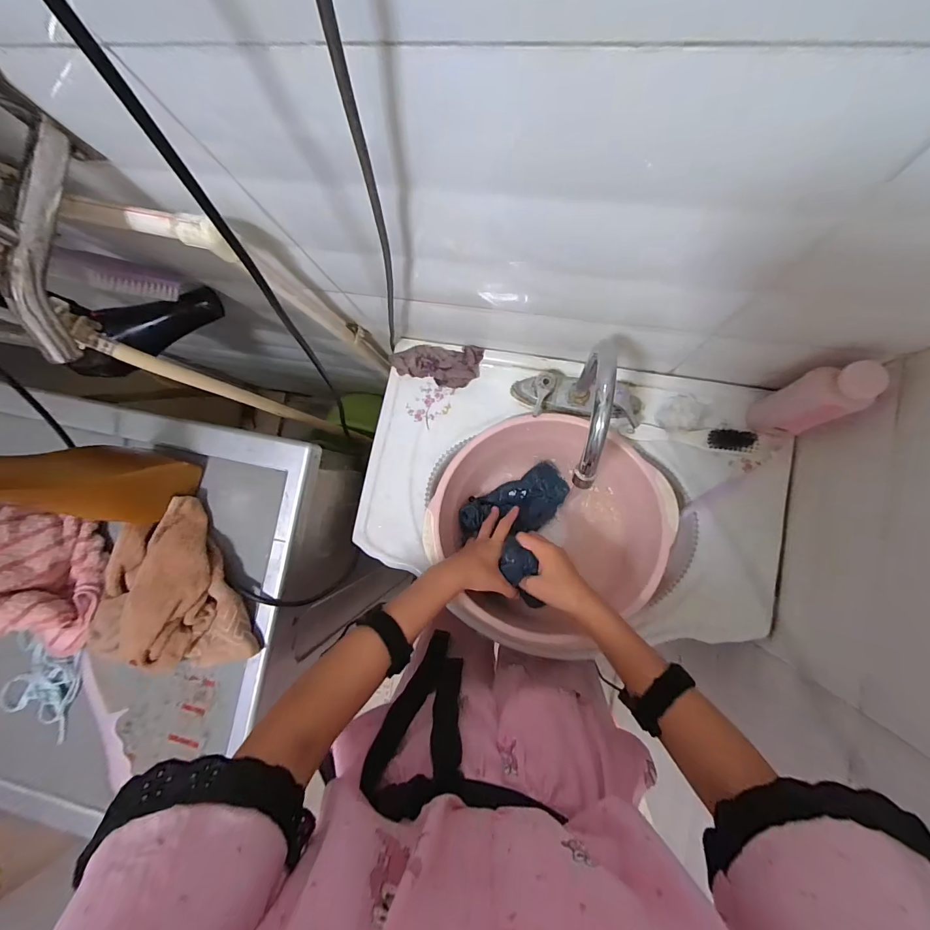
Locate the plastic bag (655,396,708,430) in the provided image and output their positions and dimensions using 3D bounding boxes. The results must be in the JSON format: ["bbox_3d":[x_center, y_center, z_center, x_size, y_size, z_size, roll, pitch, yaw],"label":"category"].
[{"bbox_3d":[0.314,-0.074,0.592,0.066,0.026,0.049,12,88,10],"label":"plastic bag"}]

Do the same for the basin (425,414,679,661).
[{"bbox_3d":[0.119,0.073,0.624,0.326,0.147,0.286,-9,85,9],"label":"basin"}]

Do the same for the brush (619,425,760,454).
[{"bbox_3d":[0.322,-0.041,0.592,0.182,0.021,0.030,6,87,10],"label":"brush"}]

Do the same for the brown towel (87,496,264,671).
[{"bbox_3d":[-0.385,0.178,0.517,0.186,0.065,0.212,-29,82,7],"label":"brown towel"}]

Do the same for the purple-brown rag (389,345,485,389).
[{"bbox_3d":[-0.046,-0.154,0.652,0.145,0.028,0.063,1,86,10],"label":"purple-brown rag"}]

